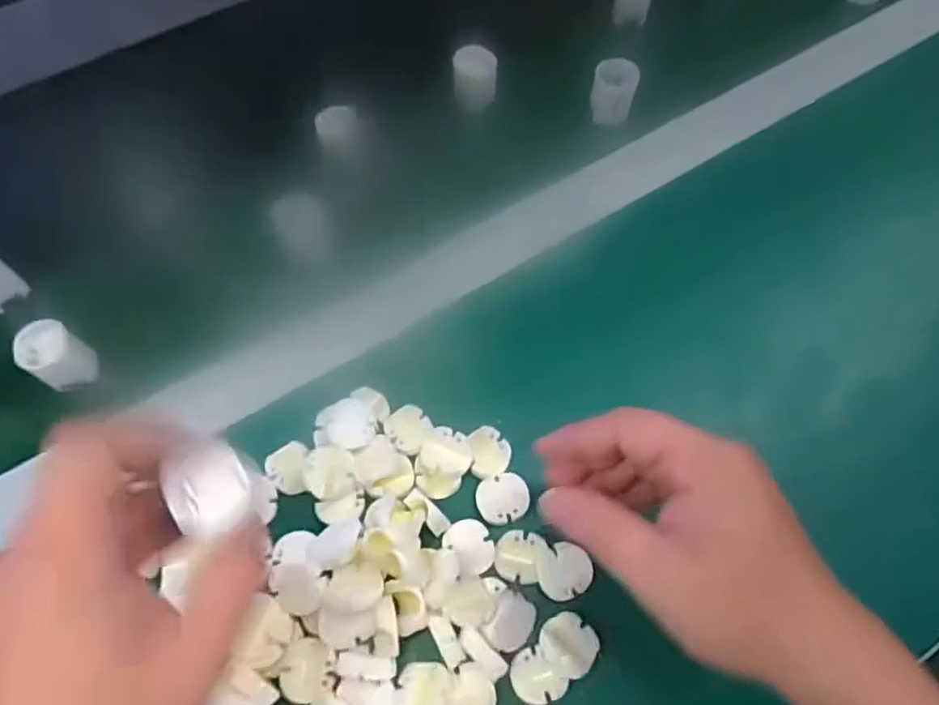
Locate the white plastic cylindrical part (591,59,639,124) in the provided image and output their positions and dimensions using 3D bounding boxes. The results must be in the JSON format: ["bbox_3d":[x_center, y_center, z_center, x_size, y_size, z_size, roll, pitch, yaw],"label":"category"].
[{"bbox_3d":[0.103,-0.185,0.462,0.029,0.037,0.025,9,65,3],"label":"white plastic cylindrical part"}]

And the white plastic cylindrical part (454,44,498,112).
[{"bbox_3d":[0.004,-0.197,0.468,0.030,0.031,0.030,1,65,-1],"label":"white plastic cylindrical part"}]

